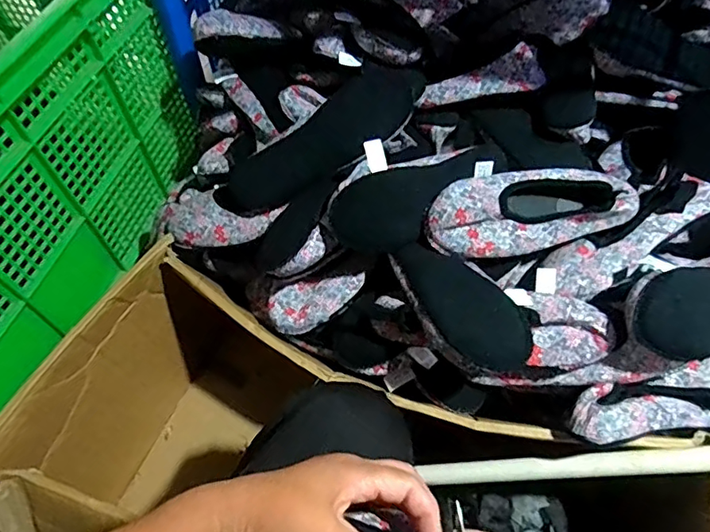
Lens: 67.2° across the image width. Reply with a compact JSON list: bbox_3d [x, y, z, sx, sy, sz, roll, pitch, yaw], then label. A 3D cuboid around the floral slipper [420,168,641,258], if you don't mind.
[{"bbox_3d":[0.209,-0.065,0.625,0.245,0.056,0.082,-12,58,-5],"label":"floral slipper"}]

